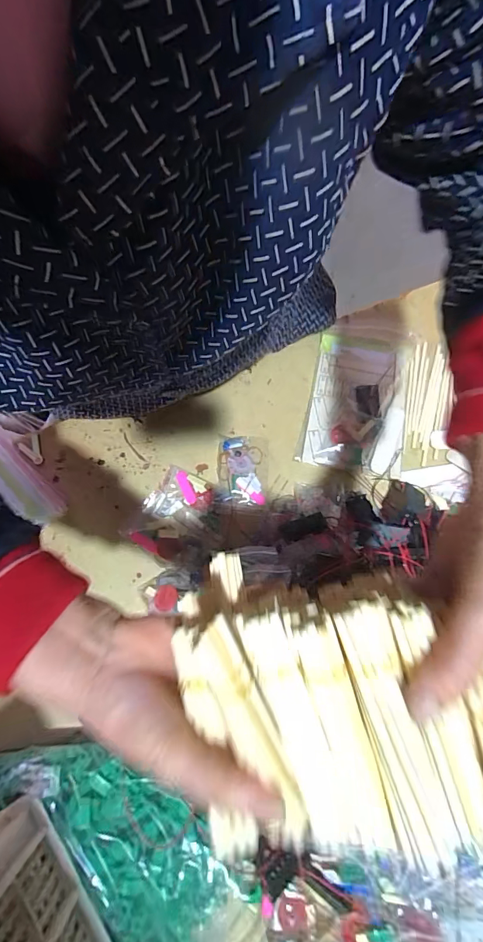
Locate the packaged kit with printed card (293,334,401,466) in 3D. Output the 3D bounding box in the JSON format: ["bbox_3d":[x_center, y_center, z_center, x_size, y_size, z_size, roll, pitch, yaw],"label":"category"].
[{"bbox_3d":[0.160,-0.107,0.603,0.117,0.027,0.208,13,76,5],"label":"packaged kit with printed card"}]

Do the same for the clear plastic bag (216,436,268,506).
[{"bbox_3d":[0.000,-0.004,0.579,0.071,0.025,0.103,2,75,2],"label":"clear plastic bag"}]

